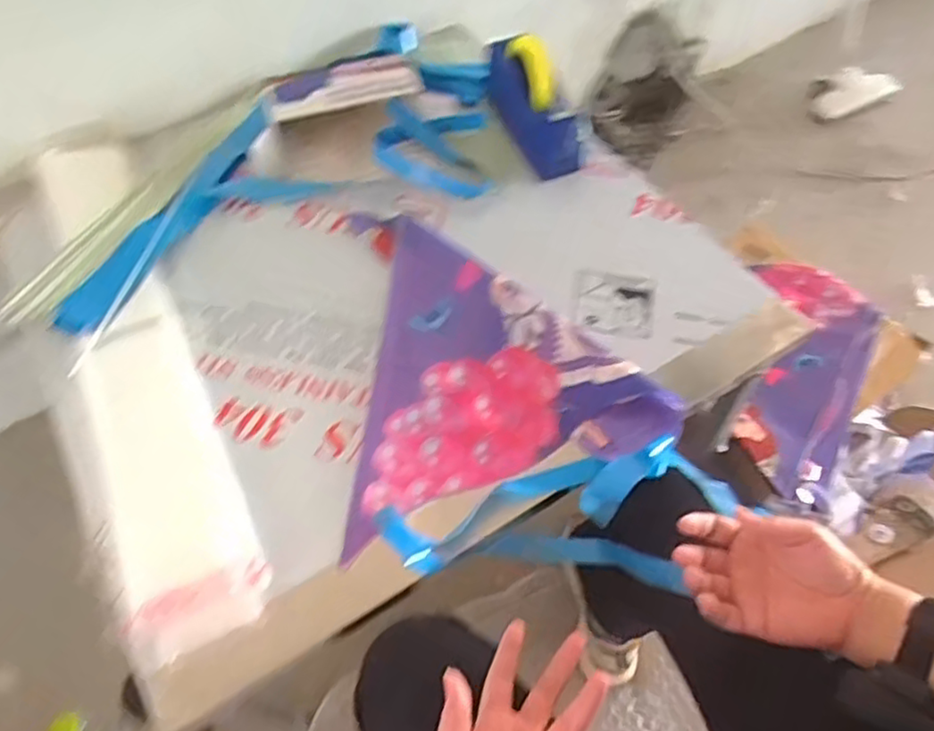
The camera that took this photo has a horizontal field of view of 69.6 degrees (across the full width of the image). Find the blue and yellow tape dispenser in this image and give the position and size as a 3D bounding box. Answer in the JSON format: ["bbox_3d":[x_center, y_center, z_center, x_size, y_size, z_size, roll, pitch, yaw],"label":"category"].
[{"bbox_3d":[0.087,-0.369,0.928,0.062,0.124,0.204,-22,60,-12],"label":"blue and yellow tape dispenser"}]

